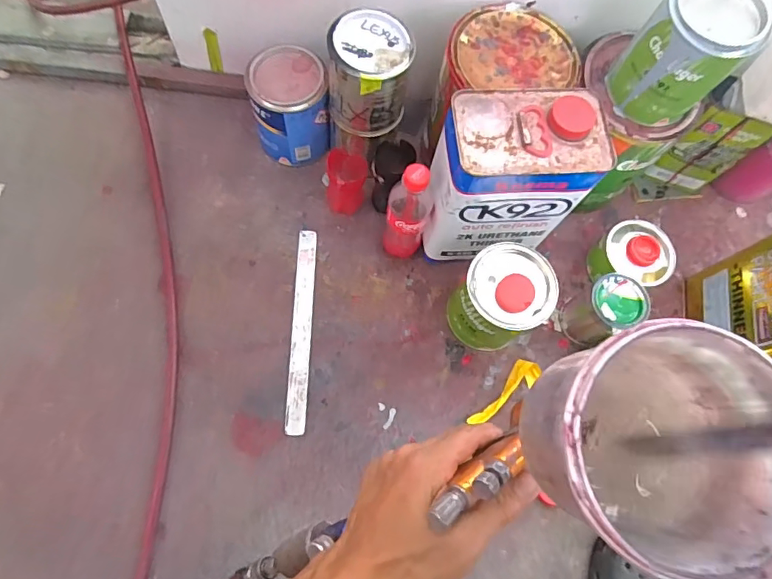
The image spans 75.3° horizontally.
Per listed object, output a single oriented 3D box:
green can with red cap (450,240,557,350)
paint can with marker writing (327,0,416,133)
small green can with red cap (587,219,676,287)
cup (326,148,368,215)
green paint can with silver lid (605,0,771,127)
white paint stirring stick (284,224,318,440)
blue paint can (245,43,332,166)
[{"bbox_3d":[0.146,0.018,0.654,0.108,0.139,0.104,1,72,-4],"label":"green can with red cap"},{"bbox_3d":[-0.019,-0.271,0.636,0.098,0.119,0.098,1,72,-4],"label":"paint can with marker writing"},{"bbox_3d":[0.364,-0.048,0.753,0.109,0.083,0.093,14,70,0],"label":"small green can with red cap"},{"bbox_3d":[-0.055,-0.147,0.716,0.054,0.095,0.059,1,72,-4],"label":"cup"},{"bbox_3d":[0.338,-0.267,0.572,0.115,0.138,0.094,37,73,8],"label":"green paint can with silver lid"},{"bbox_3d":[-0.116,0.051,0.691,0.027,0.004,0.283,4,71,-9],"label":"white paint stirring stick"},{"bbox_3d":[-0.136,-0.264,0.720,0.107,0.120,0.107,1,72,-4],"label":"blue paint can"}]

